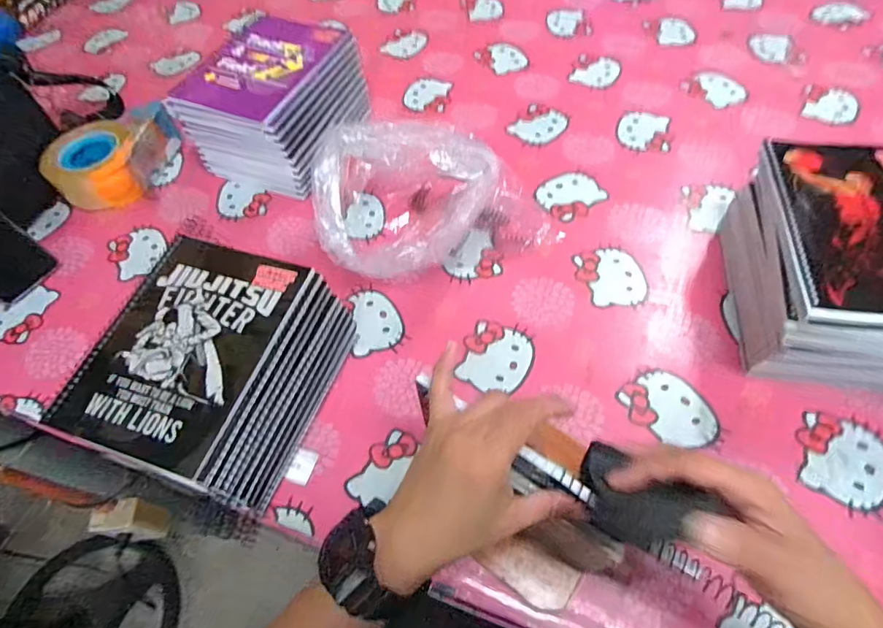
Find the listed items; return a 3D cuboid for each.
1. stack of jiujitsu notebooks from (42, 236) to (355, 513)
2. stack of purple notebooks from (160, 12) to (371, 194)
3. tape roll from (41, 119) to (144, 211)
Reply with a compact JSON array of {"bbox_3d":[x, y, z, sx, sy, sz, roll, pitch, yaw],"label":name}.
[{"bbox_3d":[-0.201,0.050,0.452,0.156,0.115,0.195,16,60,13],"label":"stack of jiujitsu notebooks"},{"bbox_3d":[-0.216,-0.277,0.653,0.168,0.117,0.198,17,61,14],"label":"stack of purple notebooks"},{"bbox_3d":[-0.455,-0.194,0.650,0.116,0.064,0.111,-2,58,3],"label":"tape roll"}]

